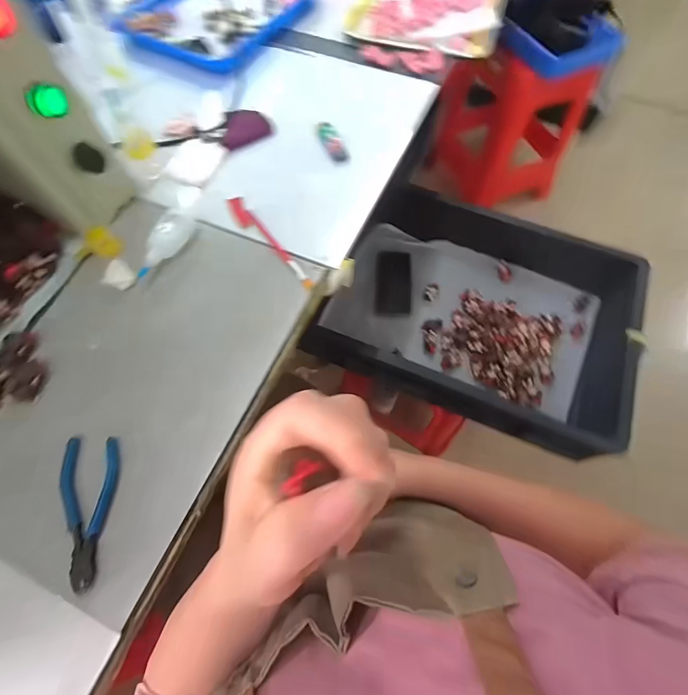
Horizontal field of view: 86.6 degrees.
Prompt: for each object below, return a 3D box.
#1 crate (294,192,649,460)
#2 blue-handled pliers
[{"bbox_3d":[0.251,-0.072,0.722,0.551,0.170,0.393,23,68,10],"label":"crate"},{"bbox_3d":[-0.239,0.149,0.340,0.049,0.021,0.132,-9,66,-4],"label":"blue-handled pliers"}]

